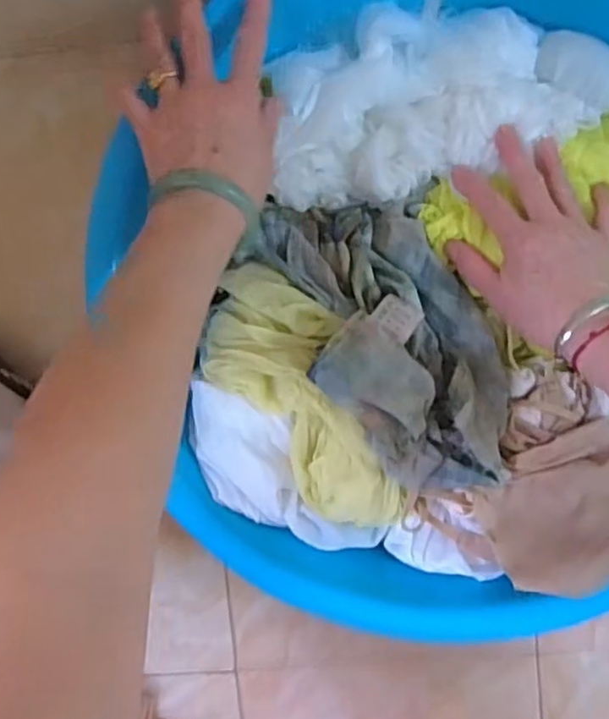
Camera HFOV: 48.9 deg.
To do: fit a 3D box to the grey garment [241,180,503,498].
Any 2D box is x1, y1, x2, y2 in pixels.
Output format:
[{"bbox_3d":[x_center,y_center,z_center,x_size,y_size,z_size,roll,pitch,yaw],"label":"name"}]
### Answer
[{"bbox_3d":[0.065,-0.013,0.481,0.130,0.085,0.227,-19,94,6],"label":"grey garment"}]

